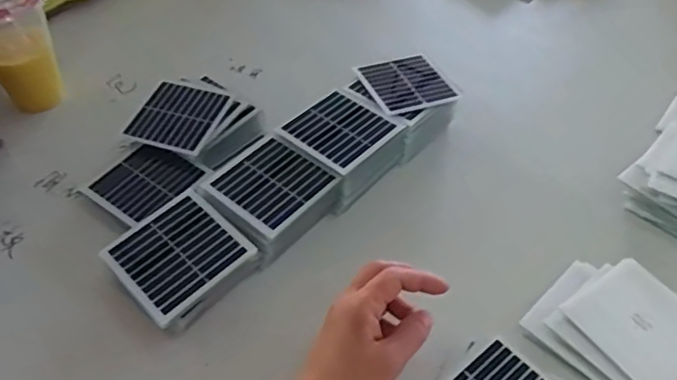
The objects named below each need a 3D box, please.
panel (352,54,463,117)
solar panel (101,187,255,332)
[{"bbox_3d":[0.069,-0.113,0.612,0.083,0.010,0.073,-18,51,-16],"label":"panel"},{"bbox_3d":[-0.130,0.048,0.475,0.092,0.010,0.090,-36,57,-28],"label":"solar panel"}]

